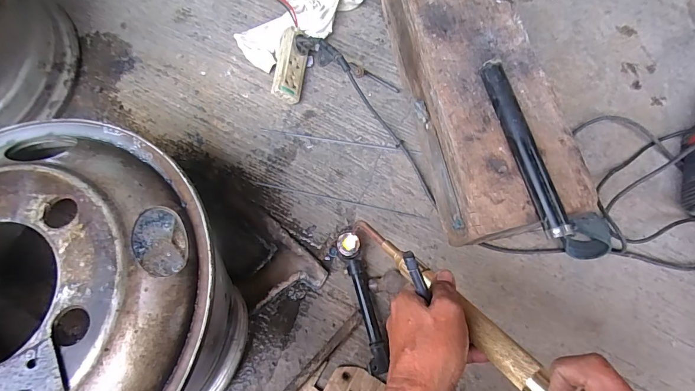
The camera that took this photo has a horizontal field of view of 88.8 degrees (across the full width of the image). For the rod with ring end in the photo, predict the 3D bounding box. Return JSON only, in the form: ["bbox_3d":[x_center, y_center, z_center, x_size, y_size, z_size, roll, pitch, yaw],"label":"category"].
[{"bbox_3d":[0.024,0.156,0.522,0.031,0.020,0.203,-15,87,-3],"label":"rod with ring end"}]

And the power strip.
[{"bbox_3d":[-0.102,-0.232,0.643,0.051,0.047,0.145,4,73,3],"label":"power strip"}]

